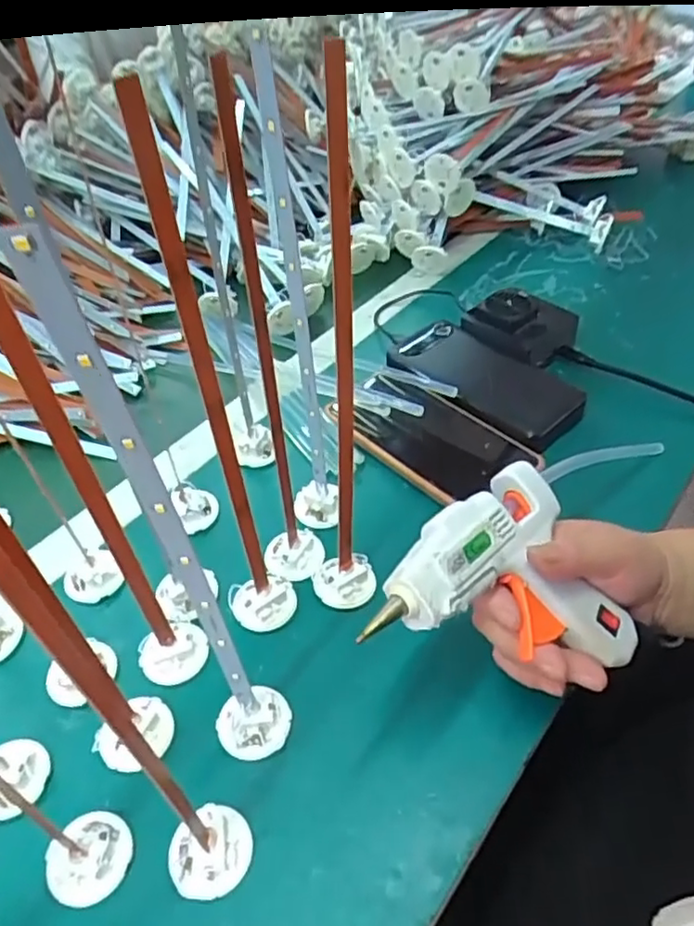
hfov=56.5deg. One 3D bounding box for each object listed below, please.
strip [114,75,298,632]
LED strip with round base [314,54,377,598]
[{"bbox_3d":[-0.052,-0.010,0.300,0.039,0.289,0.031,-10,44,-5],"label":"strip"},{"bbox_3d":[0.001,-0.029,0.311,0.033,0.299,0.048,-2,44,4],"label":"LED strip with round base"}]

